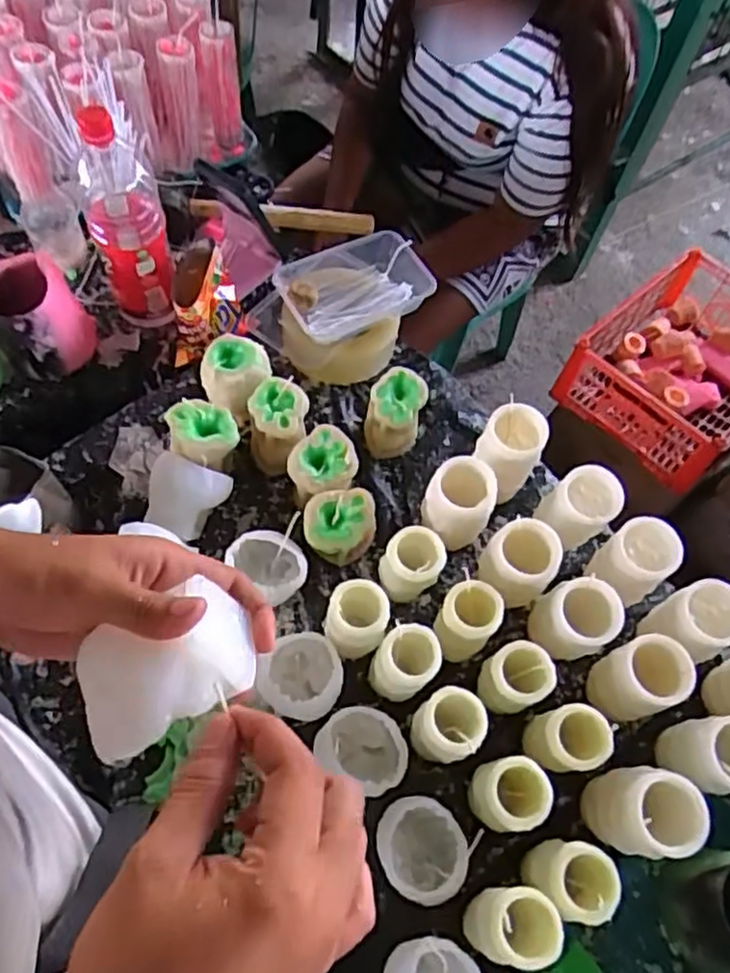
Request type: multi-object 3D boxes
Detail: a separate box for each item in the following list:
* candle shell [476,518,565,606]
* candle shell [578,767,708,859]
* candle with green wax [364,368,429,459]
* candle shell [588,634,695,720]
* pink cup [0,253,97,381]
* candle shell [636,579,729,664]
[{"bbox_3d":[0.140,0.078,0.663,0.061,0.104,0.068,-32,69,-18],"label":"candle shell"},{"bbox_3d":[0.226,0.268,0.571,0.067,0.098,0.066,1,63,-4],"label":"candle shell"},{"bbox_3d":[0.032,-0.079,0.759,0.061,0.073,0.071,11,63,2],"label":"candle with green wax"},{"bbox_3d":[0.237,0.168,0.604,0.061,0.082,0.057,2,63,-3],"label":"candle shell"},{"bbox_3d":[-0.351,-0.185,0.754,0.090,0.119,0.085,2,63,-3],"label":"pink cup"},{"bbox_3d":[0.299,0.127,0.633,0.061,0.088,0.057,2,63,-3],"label":"candle shell"}]

